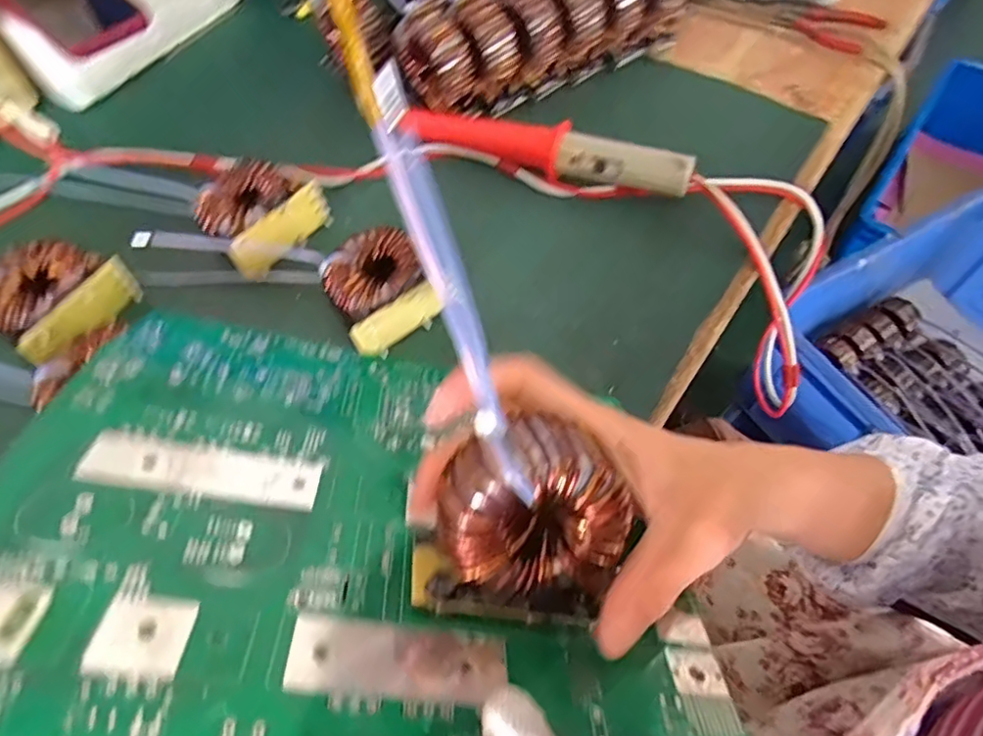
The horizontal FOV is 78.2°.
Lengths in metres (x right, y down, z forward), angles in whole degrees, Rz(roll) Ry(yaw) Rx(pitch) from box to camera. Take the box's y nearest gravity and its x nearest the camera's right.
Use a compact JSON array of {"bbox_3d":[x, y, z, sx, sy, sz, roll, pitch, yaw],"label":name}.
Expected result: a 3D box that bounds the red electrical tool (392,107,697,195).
[{"bbox_3d":[0.037,-0.170,0.465,0.228,0.037,0.027,21,62,14],"label":"red electrical tool"}]

